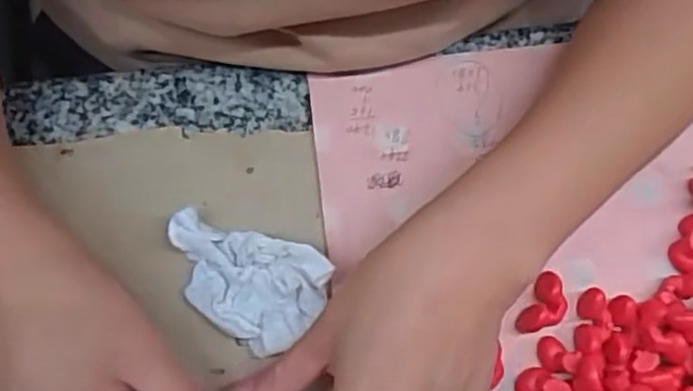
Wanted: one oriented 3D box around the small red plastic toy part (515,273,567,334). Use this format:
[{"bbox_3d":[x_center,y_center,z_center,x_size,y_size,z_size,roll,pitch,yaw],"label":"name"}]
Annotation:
[{"bbox_3d":[0.096,0.055,0.344,0.019,0.010,0.031,29,80,4],"label":"small red plastic toy part"}]

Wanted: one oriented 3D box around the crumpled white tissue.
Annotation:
[{"bbox_3d":[-0.052,0.038,0.341,0.079,0.019,0.051,28,80,4],"label":"crumpled white tissue"}]

